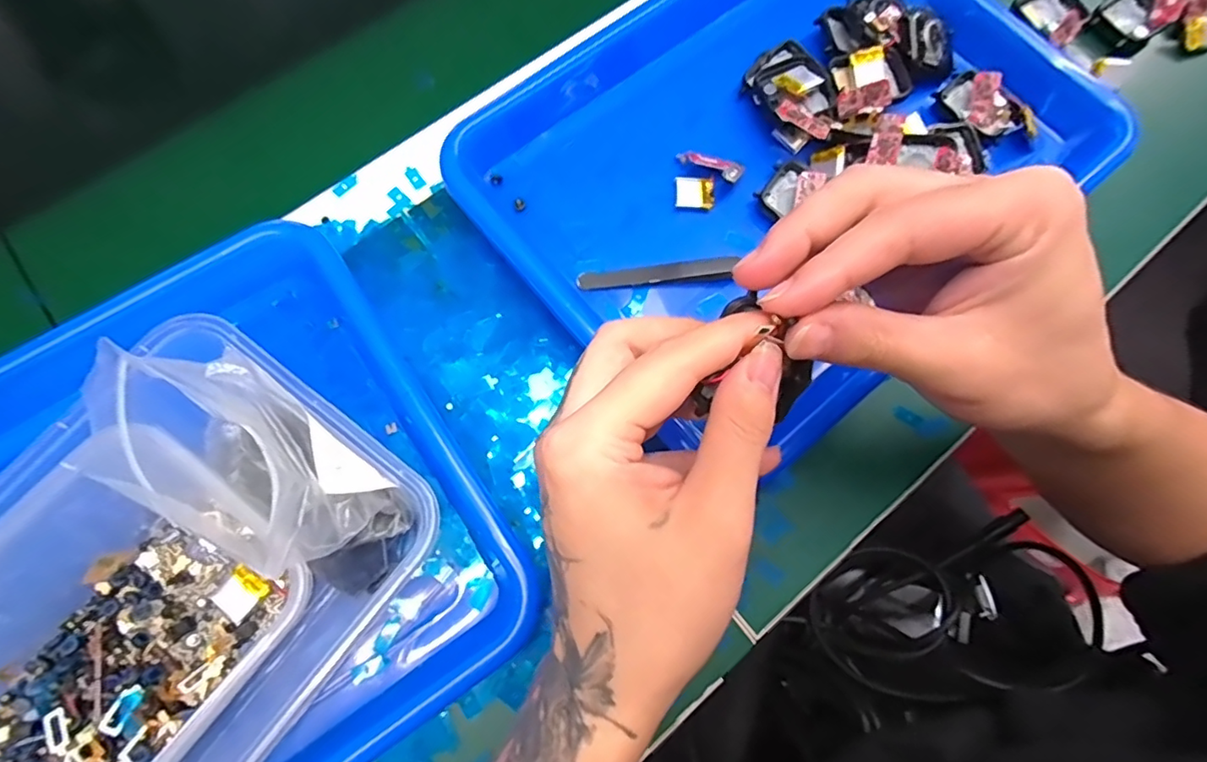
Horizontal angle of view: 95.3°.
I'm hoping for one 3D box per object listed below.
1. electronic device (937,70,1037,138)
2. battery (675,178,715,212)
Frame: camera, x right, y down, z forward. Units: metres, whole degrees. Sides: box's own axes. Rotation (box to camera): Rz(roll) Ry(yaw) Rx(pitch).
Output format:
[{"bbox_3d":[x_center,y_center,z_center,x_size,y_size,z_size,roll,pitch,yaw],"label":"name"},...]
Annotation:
[{"bbox_3d":[0.235,-0.167,0.335,0.056,0.018,0.032,35,76,8],"label":"electronic device"},{"bbox_3d":[0.052,-0.108,0.316,0.021,0.005,0.019,4,74,0],"label":"battery"}]

